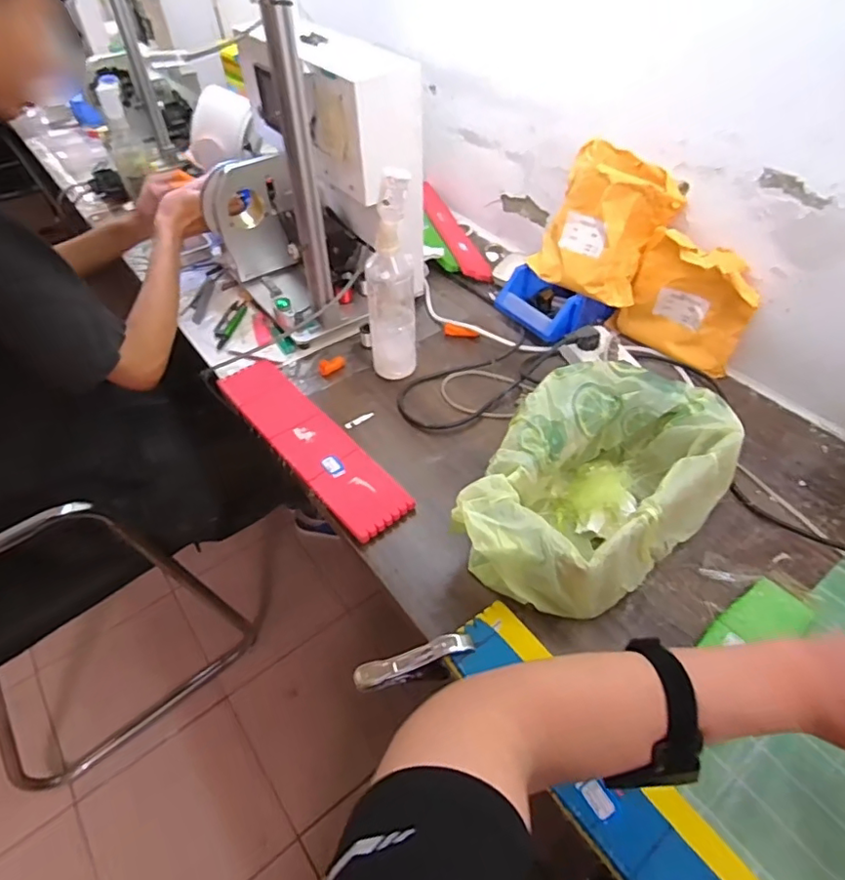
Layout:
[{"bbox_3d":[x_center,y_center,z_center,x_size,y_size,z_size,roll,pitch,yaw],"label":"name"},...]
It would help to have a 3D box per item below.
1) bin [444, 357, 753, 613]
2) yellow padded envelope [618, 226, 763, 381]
[{"bbox_3d":[0.172,0.044,0.585,0.304,0.117,0.195,-31,54,-25],"label":"bin"},{"bbox_3d":[0.364,-0.187,0.761,0.044,0.149,0.166,-35,56,-28],"label":"yellow padded envelope"}]

